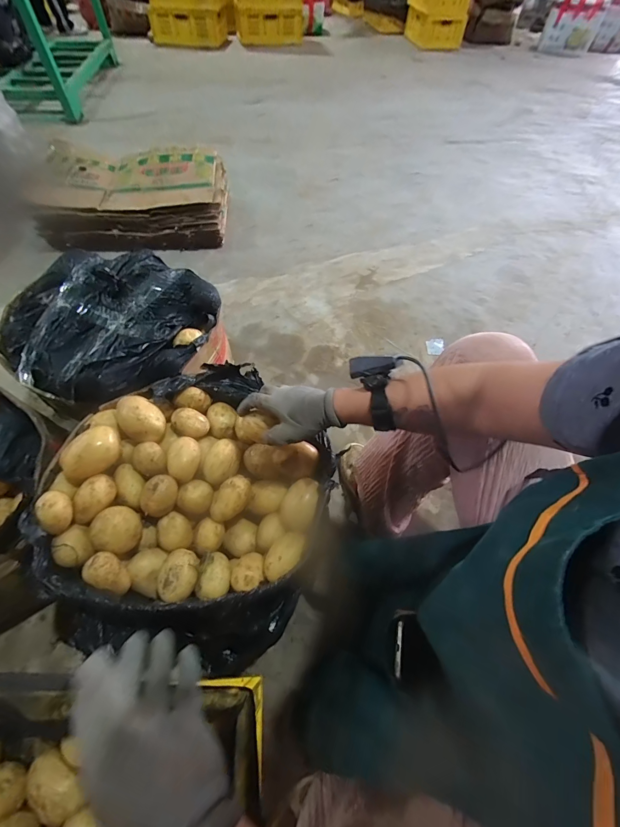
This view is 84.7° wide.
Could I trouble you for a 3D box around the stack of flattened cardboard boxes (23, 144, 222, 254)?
[{"bbox_3d":[-0.747,-0.935,1.465,0.744,0.212,0.464,-2,57,-4],"label":"stack of flattened cardboard boxes"}]

